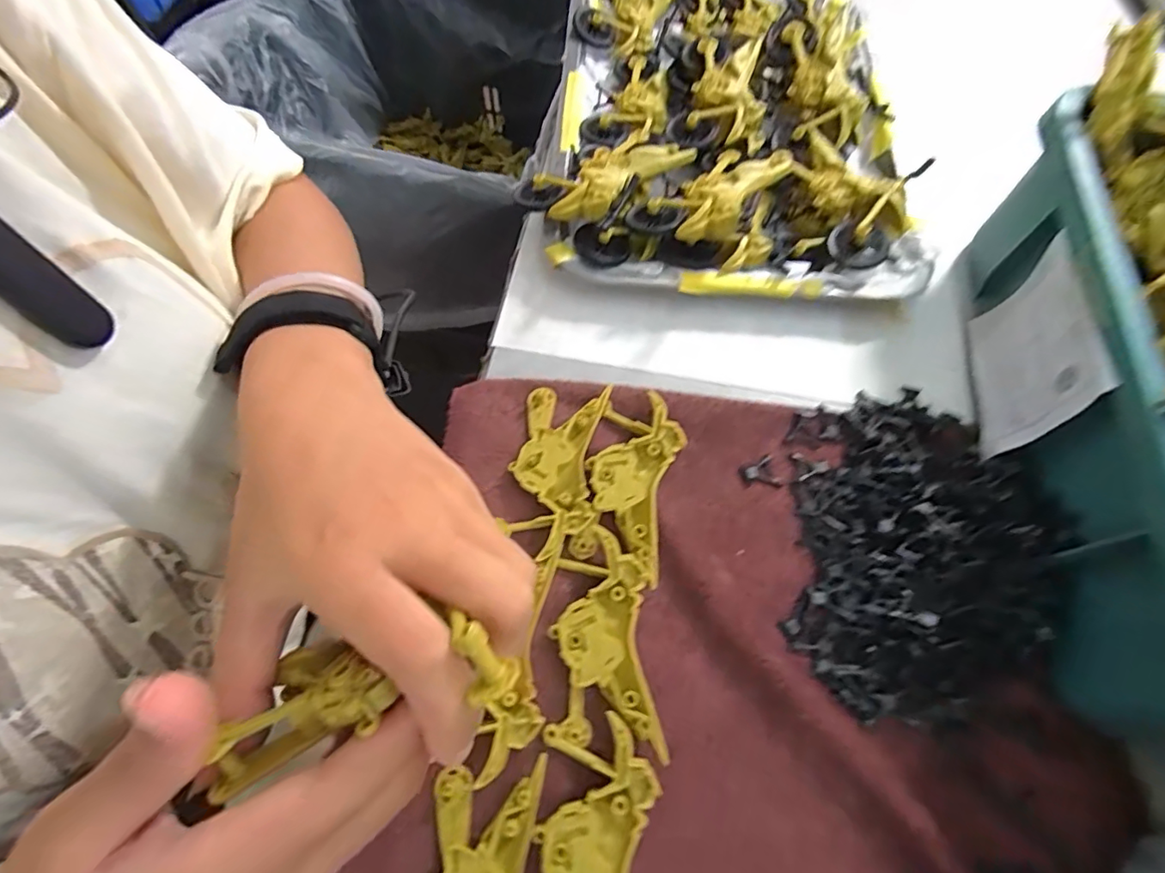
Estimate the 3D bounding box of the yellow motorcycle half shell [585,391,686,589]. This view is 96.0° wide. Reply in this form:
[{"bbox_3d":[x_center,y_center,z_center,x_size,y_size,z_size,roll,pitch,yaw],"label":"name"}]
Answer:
[{"bbox_3d":[0.027,0.023,0.293,0.048,0.012,0.103,15,66,6],"label":"yellow motorcycle half shell"}]

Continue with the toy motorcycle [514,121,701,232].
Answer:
[{"bbox_3d":[0.015,-0.176,0.355,0.070,0.031,0.104,39,71,15],"label":"toy motorcycle"}]

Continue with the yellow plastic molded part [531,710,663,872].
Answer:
[{"bbox_3d":[0.004,0.177,0.222,0.048,0.009,0.099,5,66,1],"label":"yellow plastic molded part"}]

